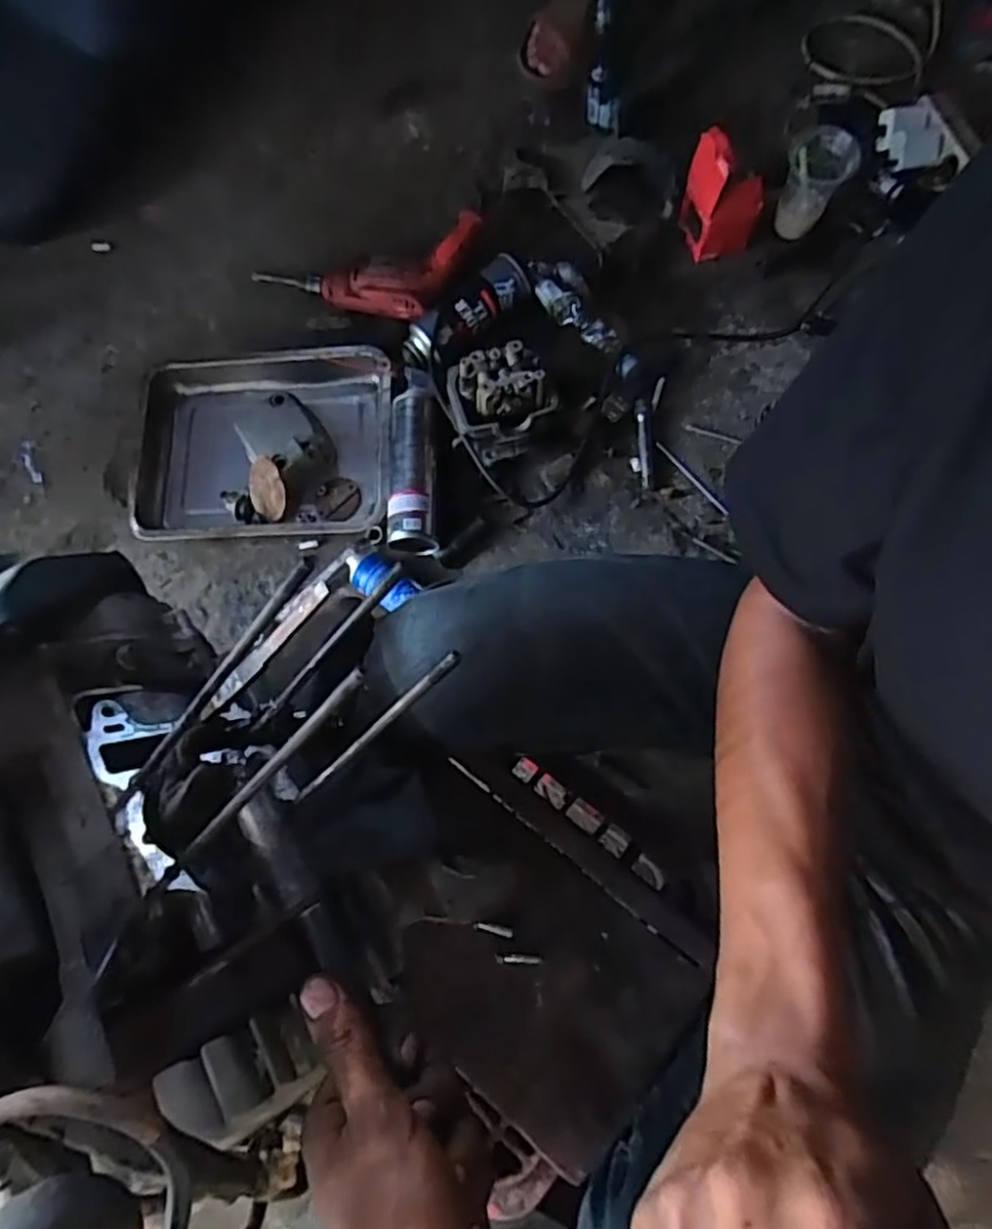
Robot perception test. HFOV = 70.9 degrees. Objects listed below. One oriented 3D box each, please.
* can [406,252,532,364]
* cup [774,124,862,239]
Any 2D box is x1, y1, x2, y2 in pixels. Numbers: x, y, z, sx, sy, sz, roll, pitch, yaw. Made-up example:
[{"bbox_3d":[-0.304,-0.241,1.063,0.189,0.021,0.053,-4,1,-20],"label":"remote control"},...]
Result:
[{"bbox_3d":[-0.043,-0.407,0.926,0.192,0.063,0.065,-32,73,-11],"label":"can"},{"bbox_3d":[0.423,-0.576,0.929,0.079,0.124,0.077,0,70,0],"label":"cup"}]

